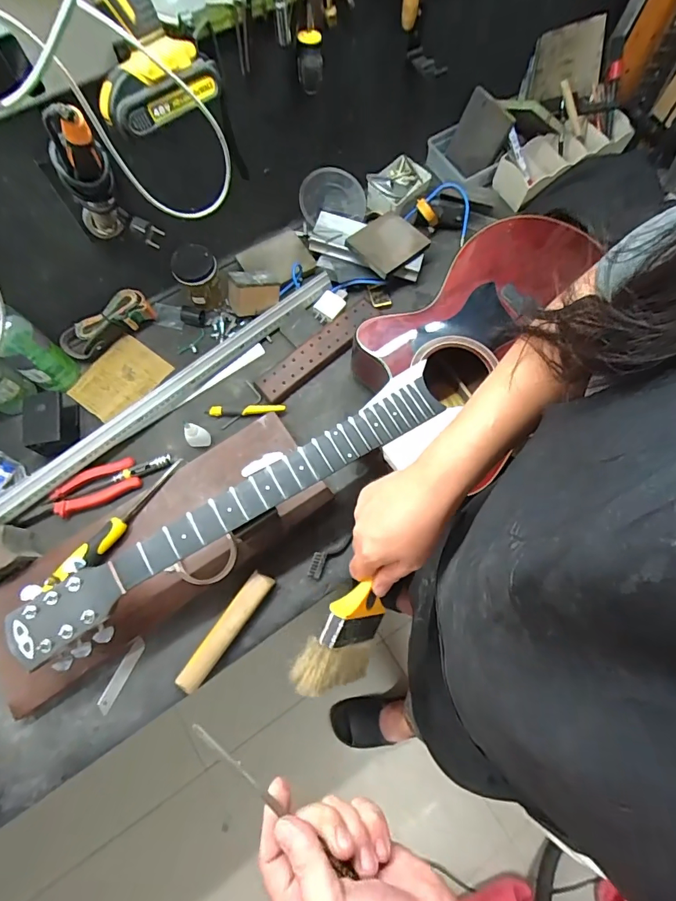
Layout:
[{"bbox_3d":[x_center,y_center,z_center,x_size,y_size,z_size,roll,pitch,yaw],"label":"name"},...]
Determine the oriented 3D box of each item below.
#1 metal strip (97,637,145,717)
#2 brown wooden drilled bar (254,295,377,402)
[{"bbox_3d":[-0.297,0.308,0.604,0.019,0.005,0.101,32,76,-18],"label":"metal strip"},{"bbox_3d":[-0.031,-0.176,0.748,0.247,0.017,0.057,-39,77,-12],"label":"brown wooden drilled bar"}]

